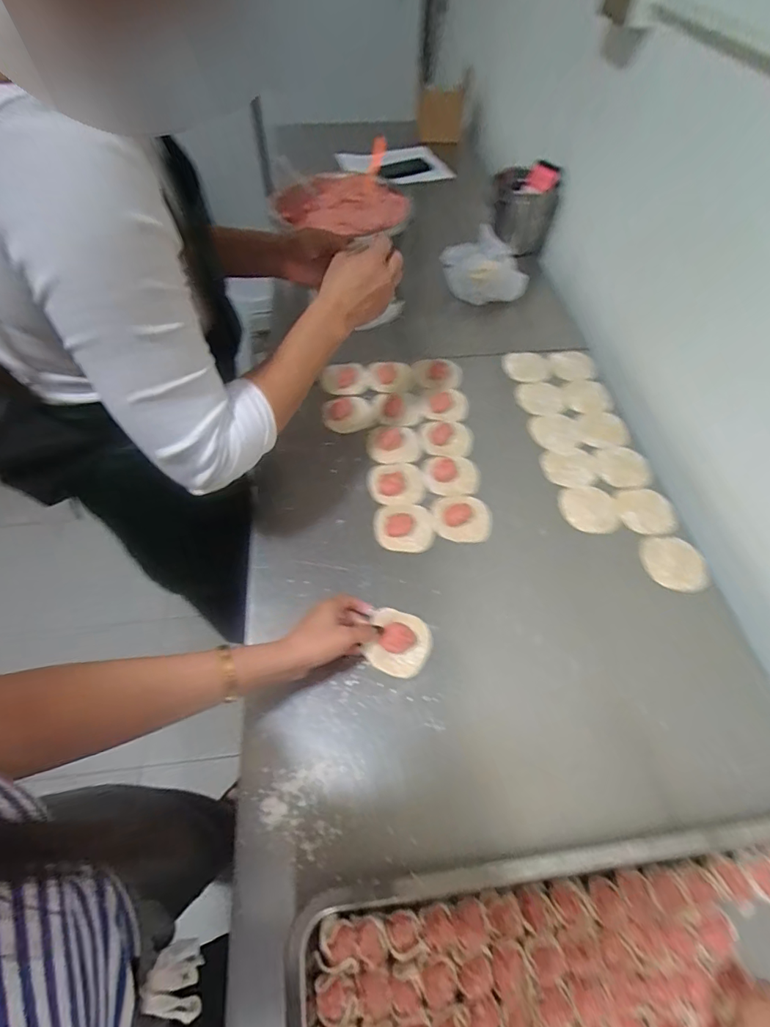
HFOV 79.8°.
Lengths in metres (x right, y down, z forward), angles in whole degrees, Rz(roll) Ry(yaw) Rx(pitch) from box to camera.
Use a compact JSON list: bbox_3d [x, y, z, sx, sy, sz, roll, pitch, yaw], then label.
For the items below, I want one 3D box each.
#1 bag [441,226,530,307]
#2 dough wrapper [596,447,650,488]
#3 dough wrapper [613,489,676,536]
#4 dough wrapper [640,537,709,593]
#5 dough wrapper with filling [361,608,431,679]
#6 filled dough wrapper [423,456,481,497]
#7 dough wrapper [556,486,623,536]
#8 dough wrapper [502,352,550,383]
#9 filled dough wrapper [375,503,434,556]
[{"bbox_3d":[0.203,-0.501,0.925,0.143,0.091,0.122,-28,61,-18],"label":"bag"},{"bbox_3d":[0.367,-0.073,0.708,0.076,0.005,0.078,0,56,-1],"label":"dough wrapper"},{"bbox_3d":[0.377,-0.003,0.663,0.083,0.005,0.073,-6,56,-5],"label":"dough wrapper"},{"bbox_3d":[0.390,0.067,0.618,0.084,0.004,0.081,-1,56,-2],"label":"dough wrapper"},{"bbox_3d":[0.016,0.150,0.542,0.074,0.024,0.074,0,59,-1],"label":"dough wrapper with filling"},{"bbox_3d":[0.101,-0.057,0.696,0.084,0.011,0.069,3,56,1],"label":"filled dough wrapper"},{"bbox_3d":[0.296,-0.006,0.669,0.083,0.004,0.079,0,56,-1],"label":"dough wrapper"},{"bbox_3d":[0.254,-0.265,0.828,0.079,0.008,0.081,-2,56,-2],"label":"dough wrapper"},{"bbox_3d":[0.027,0.018,0.642,0.081,0.008,0.075,-2,56,-2],"label":"filled dough wrapper"}]

